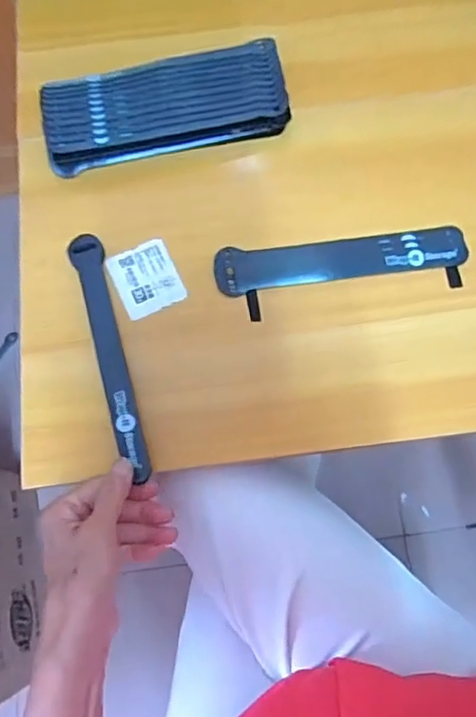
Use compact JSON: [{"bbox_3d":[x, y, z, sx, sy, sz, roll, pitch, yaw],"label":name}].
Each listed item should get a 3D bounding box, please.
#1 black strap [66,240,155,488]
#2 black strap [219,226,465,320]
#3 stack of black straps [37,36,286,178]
[{"bbox_3d":[-0.096,-0.006,0.422,0.022,0.012,0.197,-17,70,-3],"label":"black strap"},{"bbox_3d":[0.084,-0.071,0.447,0.198,0.004,0.056,-6,74,0],"label":"black strap"},{"bbox_3d":[-0.062,-0.213,0.480,0.201,0.033,0.078,-13,74,-2],"label":"stack of black straps"}]

